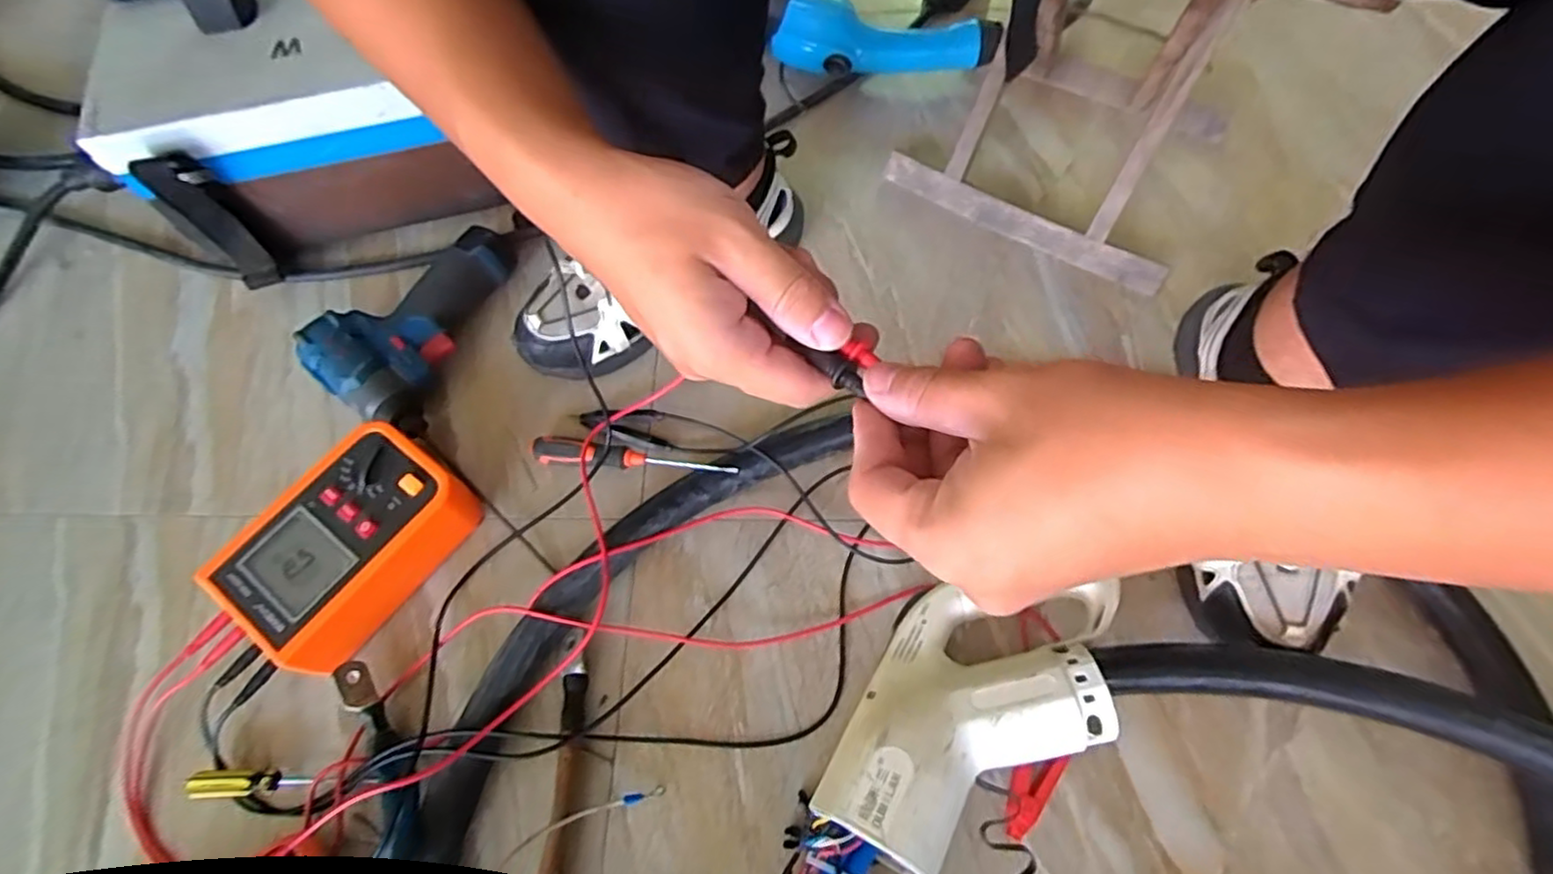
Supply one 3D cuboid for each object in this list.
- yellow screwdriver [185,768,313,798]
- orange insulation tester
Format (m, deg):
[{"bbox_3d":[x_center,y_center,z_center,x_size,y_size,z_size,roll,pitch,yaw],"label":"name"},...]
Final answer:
[{"bbox_3d":[-0.351,0.231,0.460,0.069,0.013,0.017,6,65,-15],"label":"yellow screwdriver"},{"bbox_3d":[-0.312,0.078,0.509,0.107,0.067,0.163,32,70,15],"label":"orange insulation tester"}]

